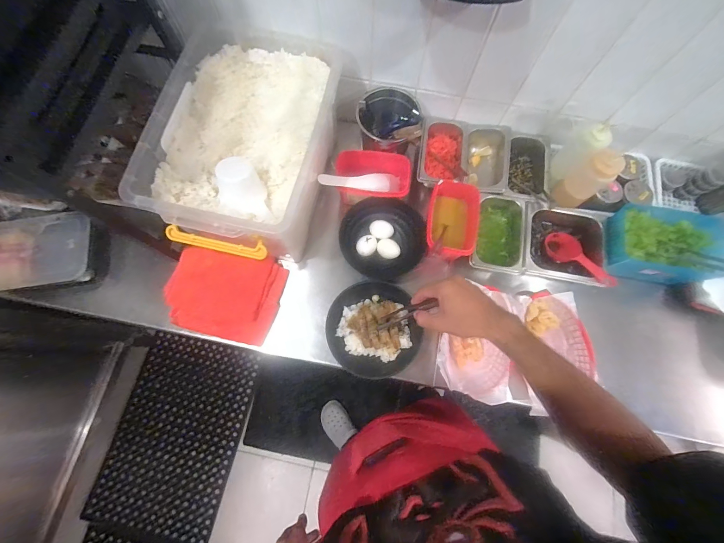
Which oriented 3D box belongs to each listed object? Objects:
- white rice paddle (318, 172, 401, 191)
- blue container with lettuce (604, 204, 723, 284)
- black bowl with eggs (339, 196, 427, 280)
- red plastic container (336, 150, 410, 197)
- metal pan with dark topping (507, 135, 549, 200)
[{"bbox_3d":[0.010,-0.192,0.710,0.212,0.029,0.053,-11,72,-38],"label":"white rice paddle"},{"bbox_3d":[0.626,-0.056,0.680,0.232,0.082,0.137,8,74,1],"label":"blue container with lettuce"},{"bbox_3d":[0.045,-0.069,0.705,0.183,0.073,0.168,0,74,-1],"label":"black bowl with eggs"},{"bbox_3d":[0.028,-0.203,0.723,0.164,0.072,0.110,-6,74,-3],"label":"red plastic container"},{"bbox_3d":[0.372,-0.235,0.747,0.095,0.076,0.174,8,74,1],"label":"metal pan with dark topping"}]

